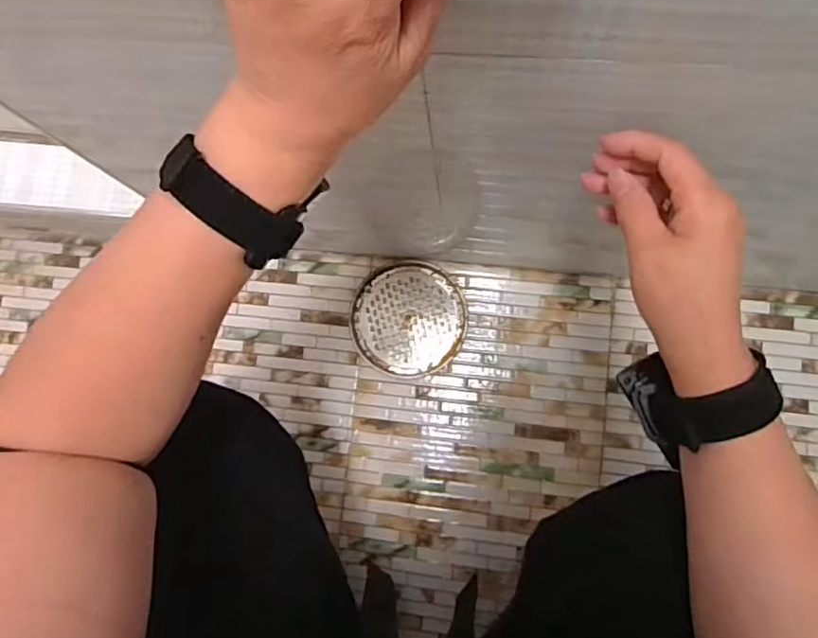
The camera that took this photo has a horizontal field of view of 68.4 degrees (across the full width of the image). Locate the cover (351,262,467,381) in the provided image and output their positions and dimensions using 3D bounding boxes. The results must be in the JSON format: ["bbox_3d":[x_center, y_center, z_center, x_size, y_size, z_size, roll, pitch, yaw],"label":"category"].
[{"bbox_3d":[-0.001,-0.001,0.737,0.137,0.009,0.140,-1,81,7],"label":"cover"}]

